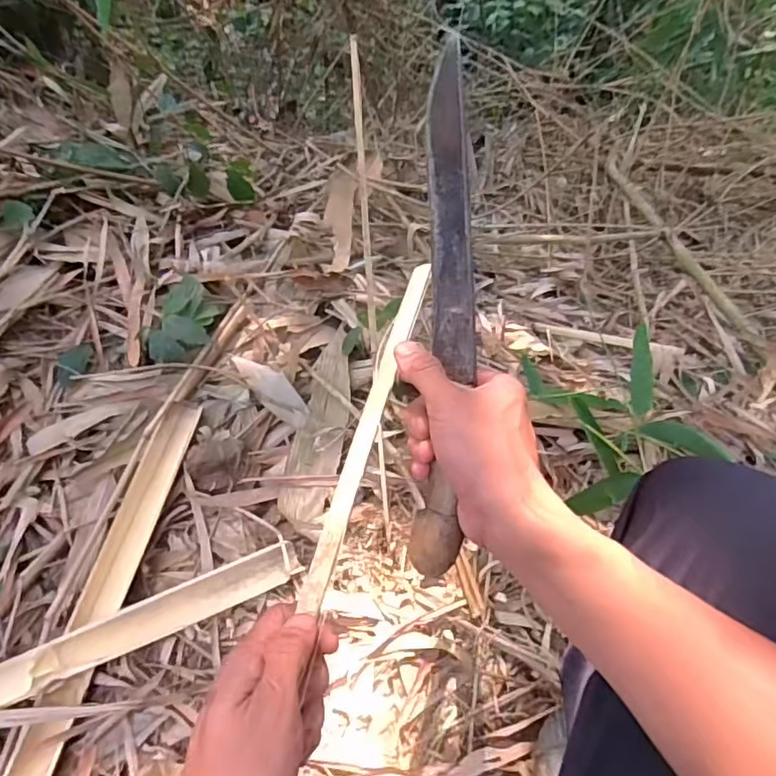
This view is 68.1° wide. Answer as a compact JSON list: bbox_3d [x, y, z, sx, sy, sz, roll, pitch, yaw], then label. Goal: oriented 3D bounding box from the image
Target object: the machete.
[{"bbox_3d":[0.040,-0.057,0.385,0.034,0.032,0.357,2,85,2],"label":"machete"}]

